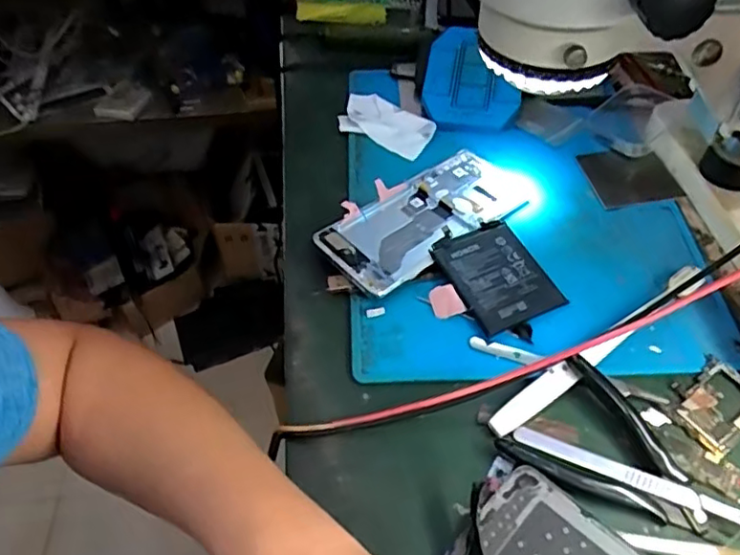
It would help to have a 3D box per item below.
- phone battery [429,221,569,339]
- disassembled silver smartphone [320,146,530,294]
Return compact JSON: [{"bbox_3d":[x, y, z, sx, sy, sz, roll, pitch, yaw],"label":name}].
[{"bbox_3d":[0.085,-0.004,0.421,0.064,0.007,0.082,-22,61,-19],"label":"phone battery"},{"bbox_3d":[0.046,-0.047,0.461,0.168,0.014,0.069,-33,55,-24],"label":"disassembled silver smartphone"}]

